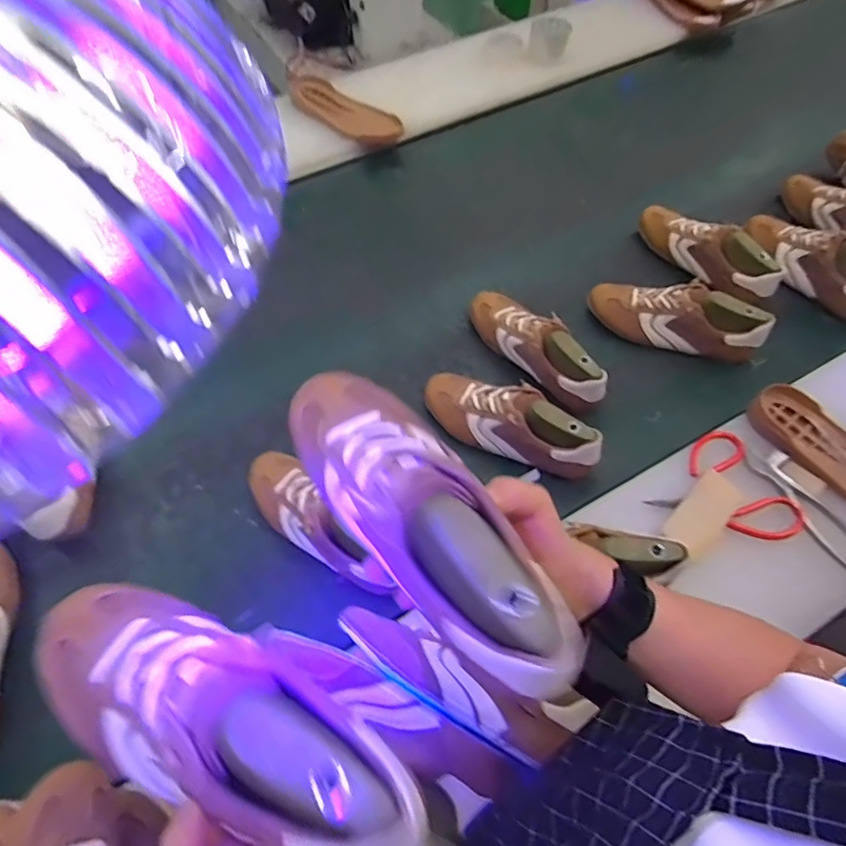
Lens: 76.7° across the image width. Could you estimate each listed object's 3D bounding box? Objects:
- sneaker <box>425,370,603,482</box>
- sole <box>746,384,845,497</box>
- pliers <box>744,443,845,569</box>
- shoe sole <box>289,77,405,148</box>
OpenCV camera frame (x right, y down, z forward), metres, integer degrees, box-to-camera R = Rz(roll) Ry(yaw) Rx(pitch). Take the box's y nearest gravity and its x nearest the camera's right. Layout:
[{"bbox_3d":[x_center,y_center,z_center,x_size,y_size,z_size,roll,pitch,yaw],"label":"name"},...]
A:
[{"bbox_3d":[0.119,0.001,0.764,0.264,0.100,0.077,22,60,26],"label":"sneaker"},{"bbox_3d":[0.535,0.046,0.673,0.084,0.030,0.247,-38,66,-21],"label":"sole"},{"bbox_3d":[0.472,0.099,0.652,0.047,0.018,0.186,-24,62,-15],"label":"pliers"},{"bbox_3d":[-0.171,-0.656,1.125,0.289,0.038,0.100,37,65,19],"label":"shoe sole"}]

